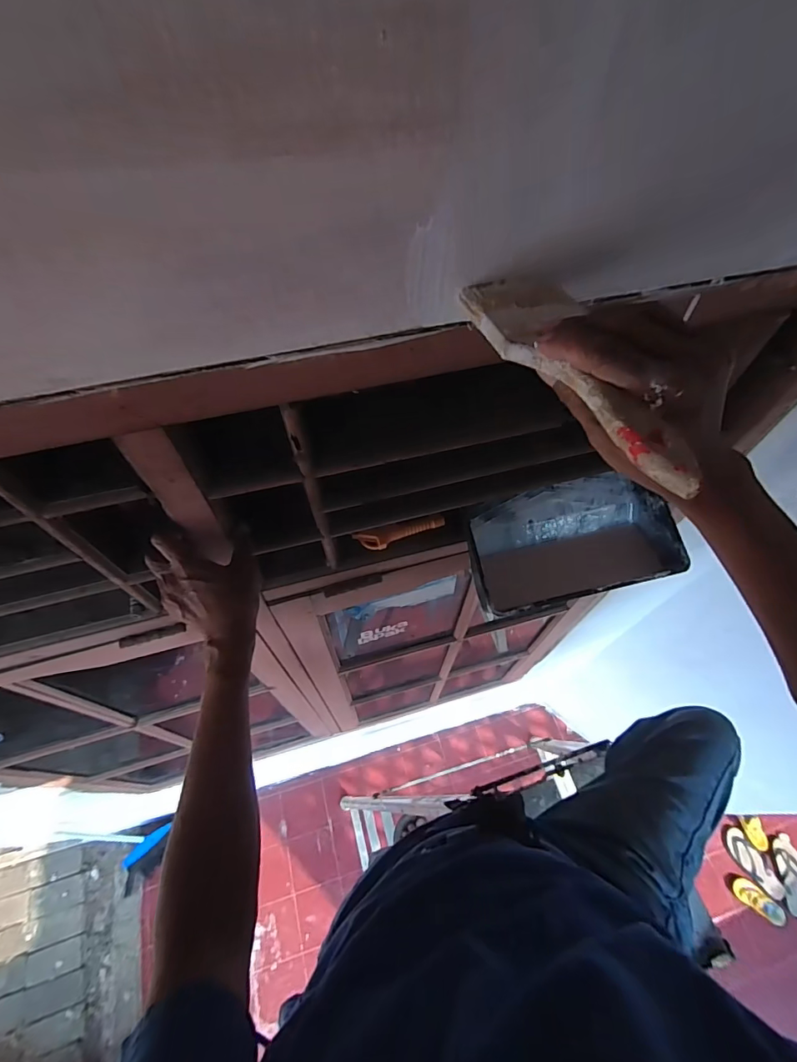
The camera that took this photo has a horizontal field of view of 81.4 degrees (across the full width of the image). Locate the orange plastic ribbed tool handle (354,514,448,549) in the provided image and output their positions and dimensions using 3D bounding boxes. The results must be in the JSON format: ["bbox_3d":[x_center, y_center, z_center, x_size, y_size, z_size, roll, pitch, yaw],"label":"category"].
[{"bbox_3d":[0.004,0.002,0.619,0.122,0.014,0.025,-13,60,-9],"label":"orange plastic ribbed tool handle"}]

